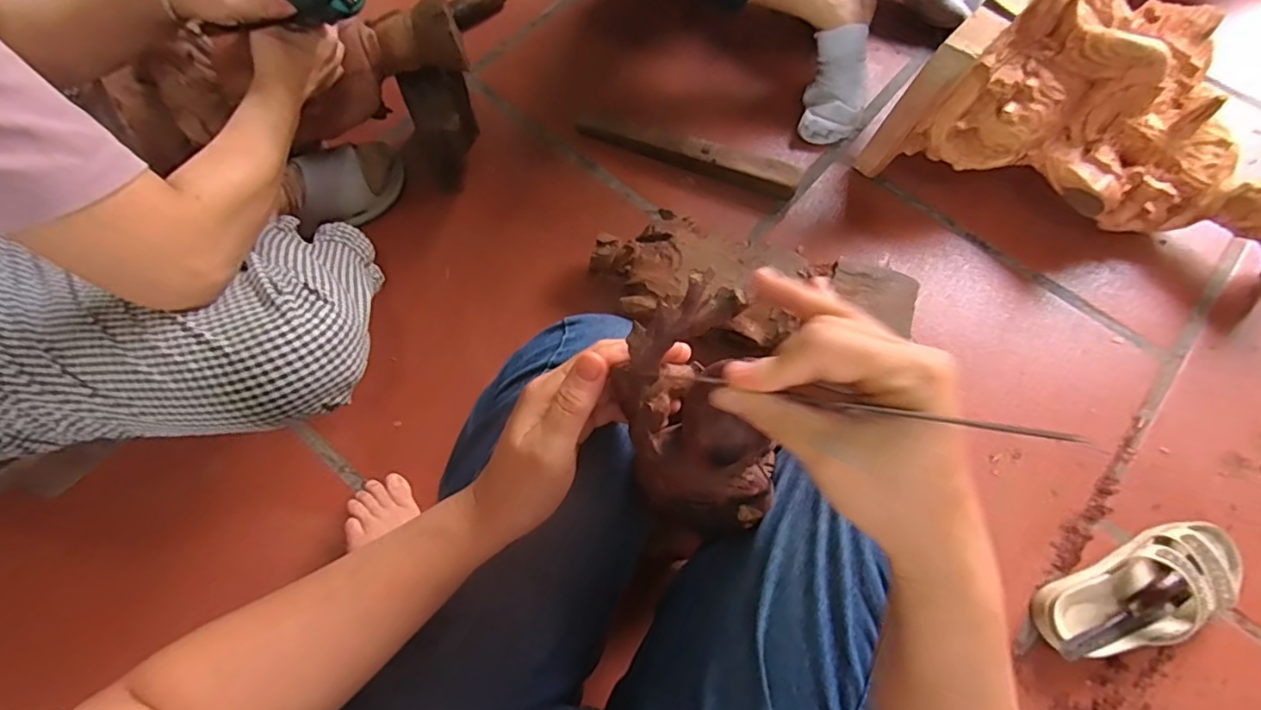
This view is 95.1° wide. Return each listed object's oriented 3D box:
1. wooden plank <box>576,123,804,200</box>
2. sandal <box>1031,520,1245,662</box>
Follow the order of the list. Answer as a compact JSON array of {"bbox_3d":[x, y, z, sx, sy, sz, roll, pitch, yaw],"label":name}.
[{"bbox_3d":[0.084,-0.297,0.829,0.323,0.028,0.048,21,69,7],"label":"wooden plank"},{"bbox_3d":[0.541,0.250,0.605,0.234,0.065,0.086,-20,70,-9],"label":"sandal"}]

